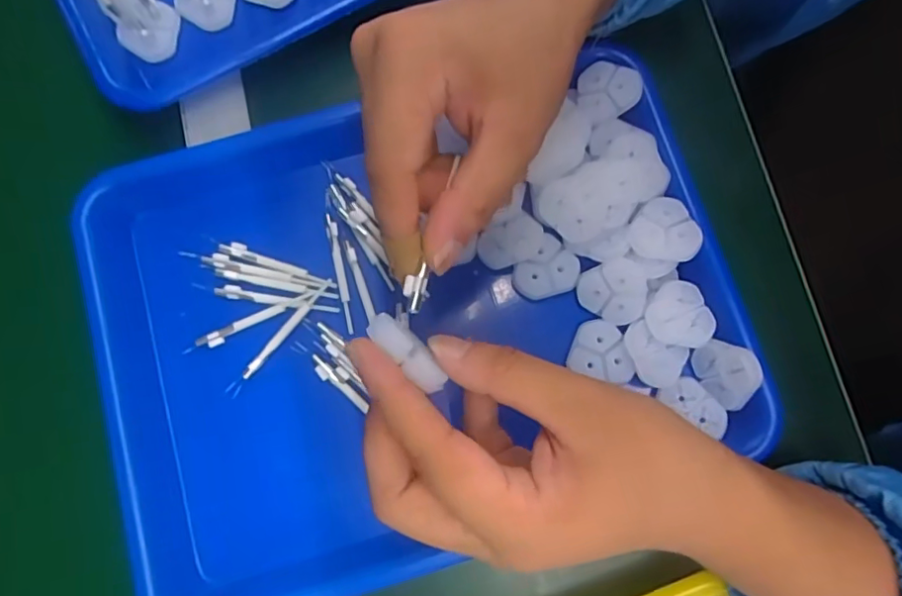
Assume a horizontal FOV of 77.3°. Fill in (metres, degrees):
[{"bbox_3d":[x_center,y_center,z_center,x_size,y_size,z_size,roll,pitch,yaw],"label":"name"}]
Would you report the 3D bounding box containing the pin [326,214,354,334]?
[{"bbox_3d":[-0.063,-0.014,0.321,0.006,0.004,0.069,-12,79,-2],"label":"pin"}]

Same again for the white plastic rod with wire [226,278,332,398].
[{"bbox_3d":[-0.094,0.021,0.312,0.007,0.006,0.081,41,82,7],"label":"white plastic rod with wire"}]

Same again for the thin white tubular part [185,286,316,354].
[{"bbox_3d":[-0.112,0.014,0.315,0.078,0.004,0.008,-24,80,-4],"label":"thin white tubular part"}]

